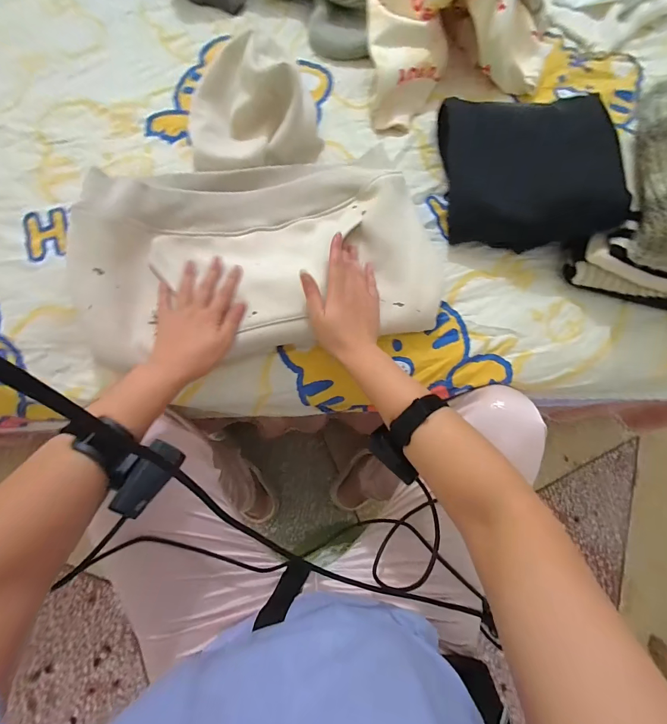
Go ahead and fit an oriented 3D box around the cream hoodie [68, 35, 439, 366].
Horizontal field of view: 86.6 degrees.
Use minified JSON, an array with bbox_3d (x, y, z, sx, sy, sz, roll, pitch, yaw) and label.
[{"bbox_3d":[-0.097,-0.226,0.467,0.444,0.087,0.404,-9,75,-4],"label":"cream hoodie"}]

